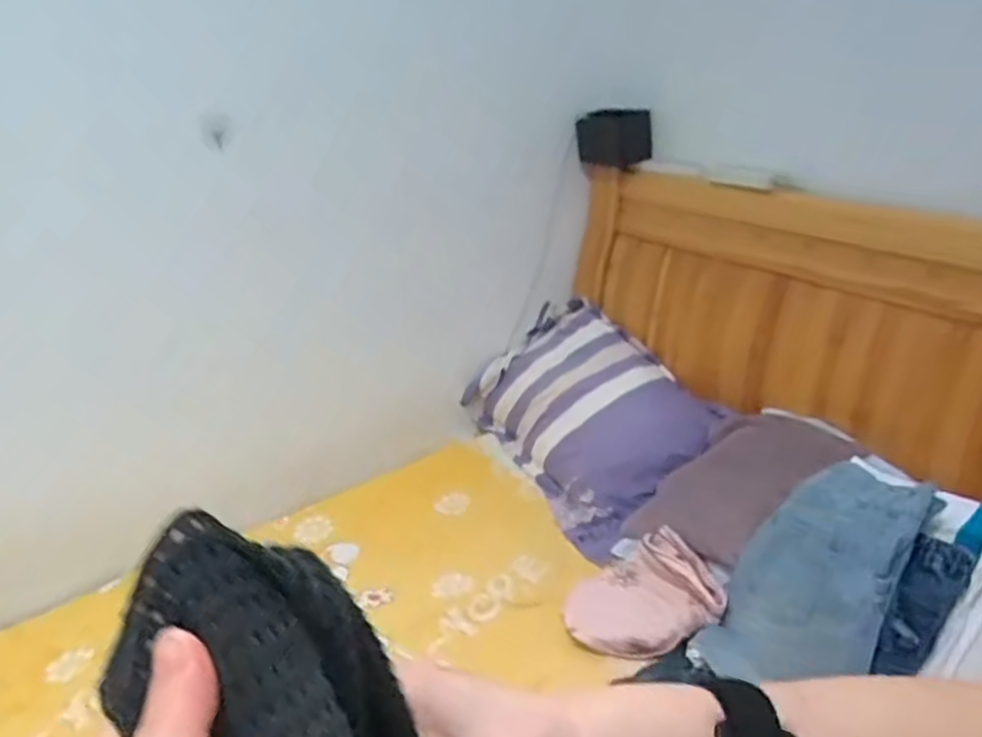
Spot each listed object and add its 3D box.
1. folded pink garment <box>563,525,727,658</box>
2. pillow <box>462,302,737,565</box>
[{"bbox_3d":[0.252,0.364,1.212,0.253,0.129,0.197,1,26,14],"label":"folded pink garment"},{"bbox_3d":[0.210,0.095,1.663,0.424,0.111,0.640,-44,43,-2],"label":"pillow"}]

